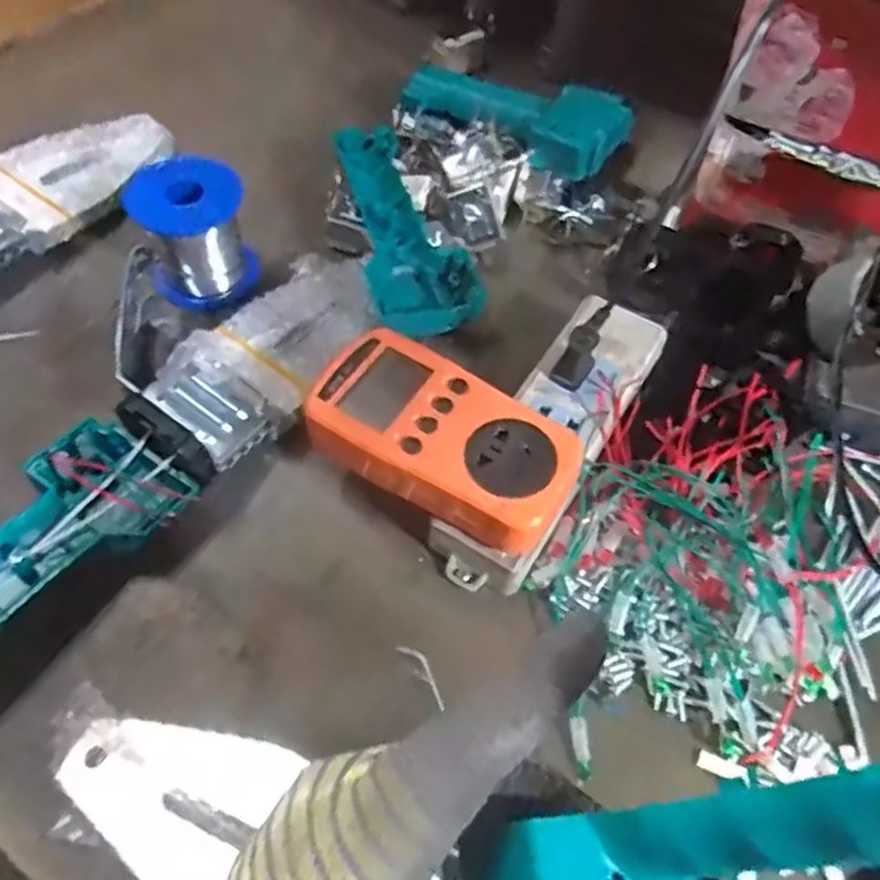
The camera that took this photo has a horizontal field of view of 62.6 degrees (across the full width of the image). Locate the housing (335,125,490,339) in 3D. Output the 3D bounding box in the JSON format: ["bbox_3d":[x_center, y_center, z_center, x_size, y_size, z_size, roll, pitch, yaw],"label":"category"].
[{"bbox_3d":[-0.022,-0.134,0.465,0.068,0.037,0.161,-9,60,-9],"label":"housing"}]

